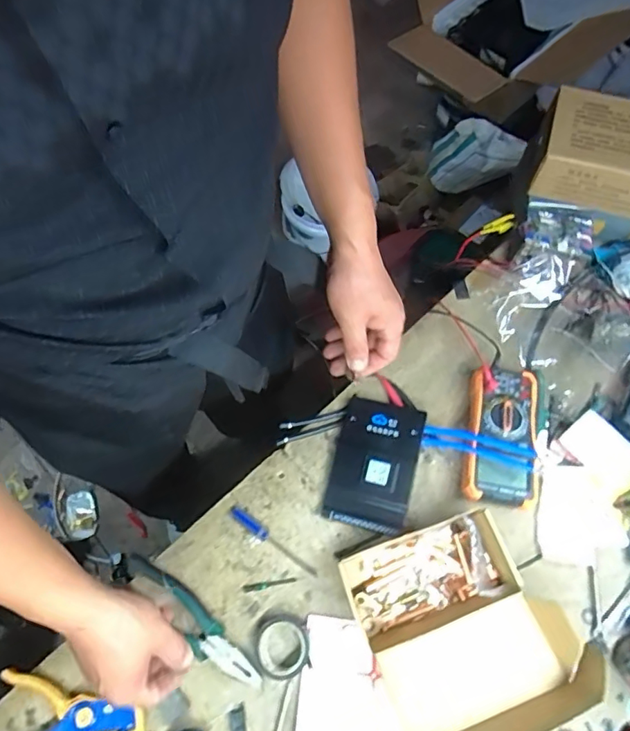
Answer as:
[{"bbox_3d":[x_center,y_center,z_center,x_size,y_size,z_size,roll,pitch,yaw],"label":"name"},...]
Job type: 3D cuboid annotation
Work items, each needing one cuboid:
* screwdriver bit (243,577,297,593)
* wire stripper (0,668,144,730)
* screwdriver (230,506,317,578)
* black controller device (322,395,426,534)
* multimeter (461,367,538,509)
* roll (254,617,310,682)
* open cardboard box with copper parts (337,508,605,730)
[{"bbox_3d":[-0.054,0.262,0.614,0.063,0.004,0.009,-9,67,-2],"label":"screwdriver bit"},{"bbox_3d":[-0.265,0.384,0.549,0.165,0.022,0.084,4,67,3],"label":"wire stripper"},{"bbox_3d":[-0.052,0.215,0.628,0.129,0.013,0.016,34,72,15],"label":"screwdriver"},{"bbox_3d":[0.075,0.121,0.653,0.104,0.033,0.166,13,68,7],"label":"black controller device"},{"bbox_3d":[0.237,0.089,0.649,0.096,0.051,0.175,9,67,5],"label":"multimeter"},{"bbox_3d":[-0.037,0.318,0.577,0.060,0.017,0.061,-1,67,1],"label":"roll"},{"bbox_3d":[0.146,0.270,0.539,0.200,0.115,0.203,-19,68,-7],"label":"open cardboard box with copper parts"}]

